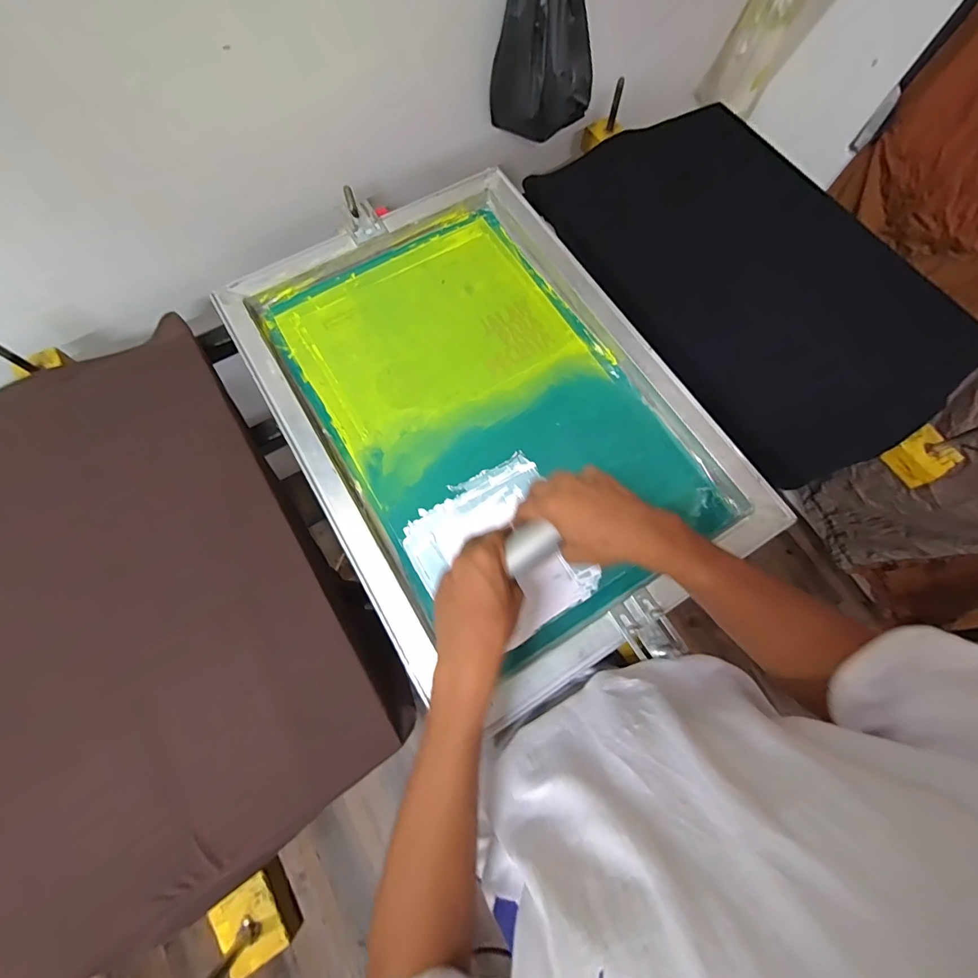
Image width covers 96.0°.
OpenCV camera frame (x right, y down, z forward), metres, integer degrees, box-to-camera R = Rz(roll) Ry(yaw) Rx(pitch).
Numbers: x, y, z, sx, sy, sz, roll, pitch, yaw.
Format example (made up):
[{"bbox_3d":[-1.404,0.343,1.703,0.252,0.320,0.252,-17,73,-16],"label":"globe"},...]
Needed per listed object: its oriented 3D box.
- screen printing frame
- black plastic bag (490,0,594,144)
[{"bbox_3d":[-0.012,-0.113,0.579,0.463,0.038,0.658,-31,75,-10],"label":"screen printing frame"},{"bbox_3d":[0.080,-0.644,0.641,0.156,0.224,0.079,12,73,4],"label":"black plastic bag"}]

